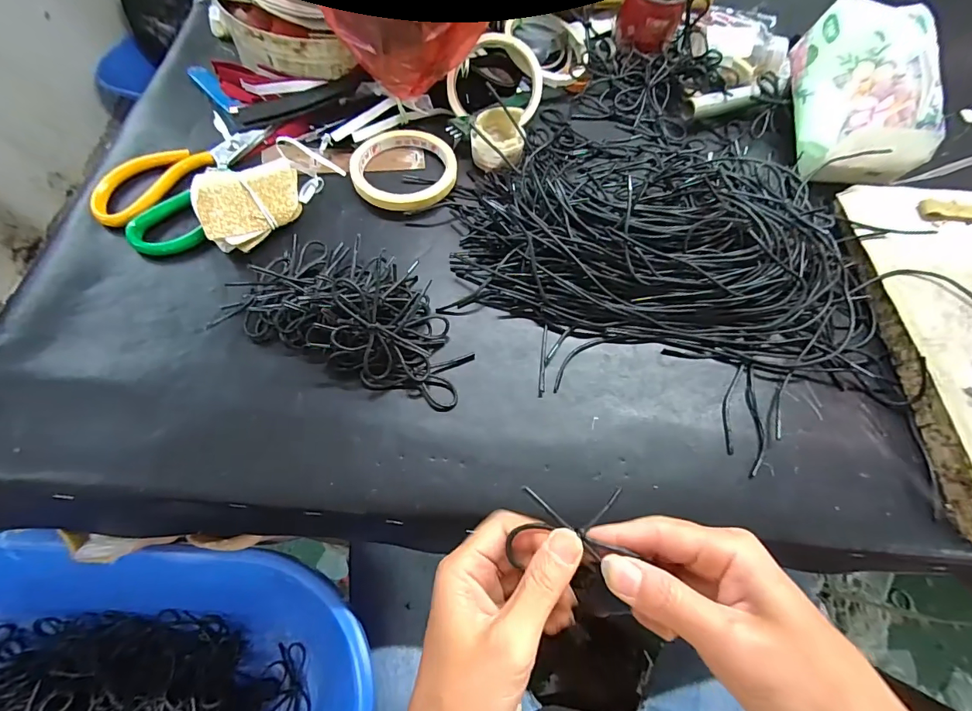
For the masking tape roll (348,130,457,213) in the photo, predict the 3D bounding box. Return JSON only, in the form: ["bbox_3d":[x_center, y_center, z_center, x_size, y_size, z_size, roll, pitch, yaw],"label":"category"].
[{"bbox_3d":[-0.075,-0.171,0.392,0.090,0.011,0.099,2,66,-4],"label":"masking tape roll"}]

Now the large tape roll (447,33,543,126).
[{"bbox_3d":[0.012,-0.263,0.423,0.089,0.018,0.089,0,85,3],"label":"large tape roll"}]

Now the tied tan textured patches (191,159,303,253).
[{"bbox_3d":[-0.190,-0.124,0.356,0.078,0.032,0.063,-24,70,-14],"label":"tied tan textured patches"}]

